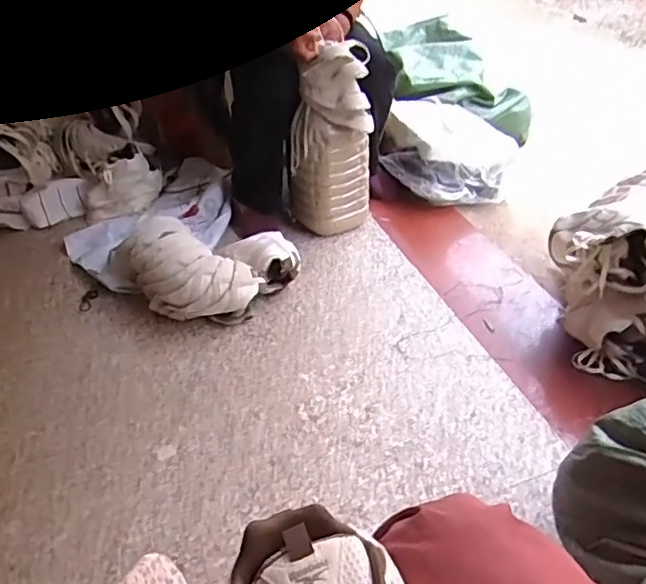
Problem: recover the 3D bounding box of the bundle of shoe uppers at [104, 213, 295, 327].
[{"bbox_3d":[-0.268,-0.066,1.311,0.359,0.168,0.281,26,47,33],"label":"bundle of shoe uppers"}]

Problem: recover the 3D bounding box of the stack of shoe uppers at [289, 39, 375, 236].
[{"bbox_3d":[0.019,-0.346,1.420,0.199,0.448,0.132,-13,39,-9],"label":"stack of shoe uppers"}]

